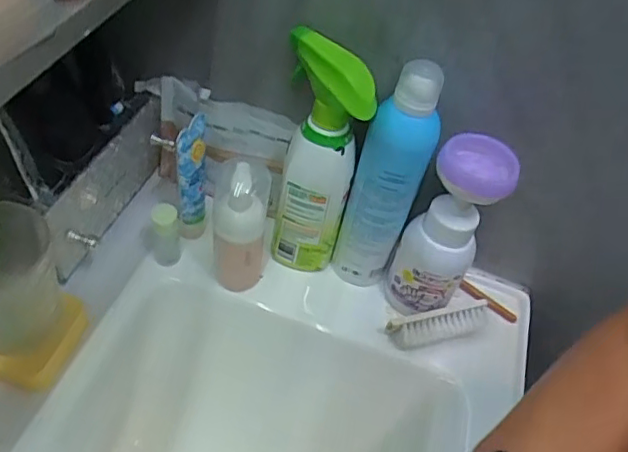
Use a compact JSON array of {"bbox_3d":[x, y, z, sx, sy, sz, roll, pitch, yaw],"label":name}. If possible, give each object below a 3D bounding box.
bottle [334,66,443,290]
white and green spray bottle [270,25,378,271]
[{"bbox_3d":[0.065,-0.037,0.512,0.060,0.225,0.057,20,51,10],"label":"bottle"},{"bbox_3d":[0.005,-0.056,0.524,0.069,0.221,0.069,10,50,2],"label":"white and green spray bottle"}]

